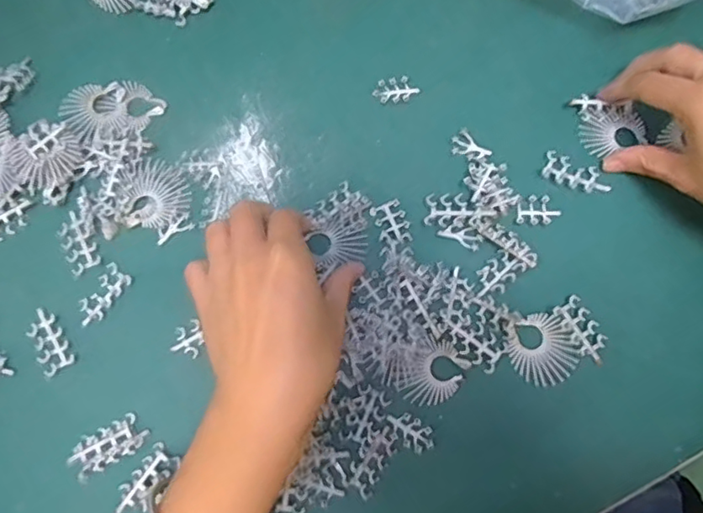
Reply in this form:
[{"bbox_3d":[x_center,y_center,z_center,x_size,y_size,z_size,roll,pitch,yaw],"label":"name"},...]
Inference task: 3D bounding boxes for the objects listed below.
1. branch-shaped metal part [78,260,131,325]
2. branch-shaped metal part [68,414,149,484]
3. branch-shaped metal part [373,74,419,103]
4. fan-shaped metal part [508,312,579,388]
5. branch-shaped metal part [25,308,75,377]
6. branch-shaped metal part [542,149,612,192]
[{"bbox_3d":[-0.150,0.023,0.347,0.017,0.004,0.037,35,80,8],"label":"branch-shaped metal part"},{"bbox_3d":[-0.138,0.107,0.326,0.041,0.010,0.021,-32,79,-6],"label":"branch-shaped metal part"},{"bbox_3d":[0.029,-0.109,0.377,0.029,0.004,0.017,-8,77,-1],"label":"branch-shaped metal part"},{"bbox_3d":[0.112,0.055,0.337,0.038,0.004,0.040,0,77,1],"label":"fan-shaped metal part"},{"bbox_3d":[-0.180,0.050,0.342,0.018,0.004,0.039,-31,79,-6],"label":"branch-shaped metal part"},{"bbox_3d":[0.141,-0.052,0.360,0.042,0.004,0.018,23,78,6],"label":"branch-shaped metal part"}]

